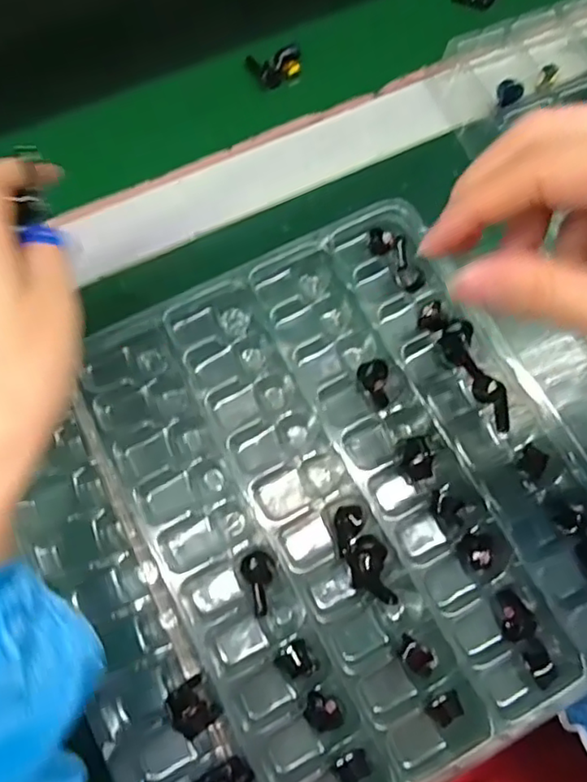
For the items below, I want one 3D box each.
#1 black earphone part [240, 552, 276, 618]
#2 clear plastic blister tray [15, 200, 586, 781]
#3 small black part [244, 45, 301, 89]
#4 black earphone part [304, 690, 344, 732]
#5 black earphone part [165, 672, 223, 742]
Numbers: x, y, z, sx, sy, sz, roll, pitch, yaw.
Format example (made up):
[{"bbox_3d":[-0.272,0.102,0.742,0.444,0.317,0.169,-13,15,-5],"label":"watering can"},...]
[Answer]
[{"bbox_3d":[-0.015,0.090,0.282,0.016,0.009,0.028,-21,77,-7],"label":"black earphone part"},{"bbox_3d":[0.010,0.054,0.287,0.243,0.026,0.252,-27,77,-8],"label":"clear plastic blister tray"},{"bbox_3d":[-0.013,-0.212,0.391,0.035,0.014,0.025,-5,75,-3],"label":"small black part"},{"bbox_3d":[0.013,0.141,0.263,0.018,0.010,0.013,25,76,5],"label":"black earphone part"},{"bbox_3d":[-0.043,0.136,0.257,0.016,0.015,0.020,-35,79,-10],"label":"black earphone part"}]

